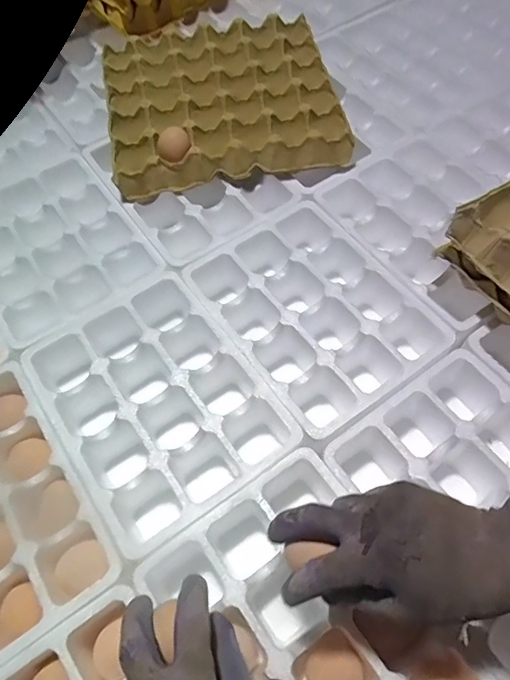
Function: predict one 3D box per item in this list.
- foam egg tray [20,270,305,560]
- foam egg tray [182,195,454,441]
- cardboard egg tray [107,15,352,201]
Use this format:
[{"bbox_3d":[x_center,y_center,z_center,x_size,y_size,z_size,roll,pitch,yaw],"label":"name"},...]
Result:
[{"bbox_3d":[-0.096,0.066,0.504,0.185,0.074,0.245,-33,65,-15],"label":"foam egg tray"},{"bbox_3d":[0.059,-0.027,0.548,0.186,0.075,0.249,-33,65,-16],"label":"foam egg tray"},{"bbox_3d":[-0.045,-0.320,0.659,0.293,0.052,0.283,-10,61,-4],"label":"cardboard egg tray"}]

